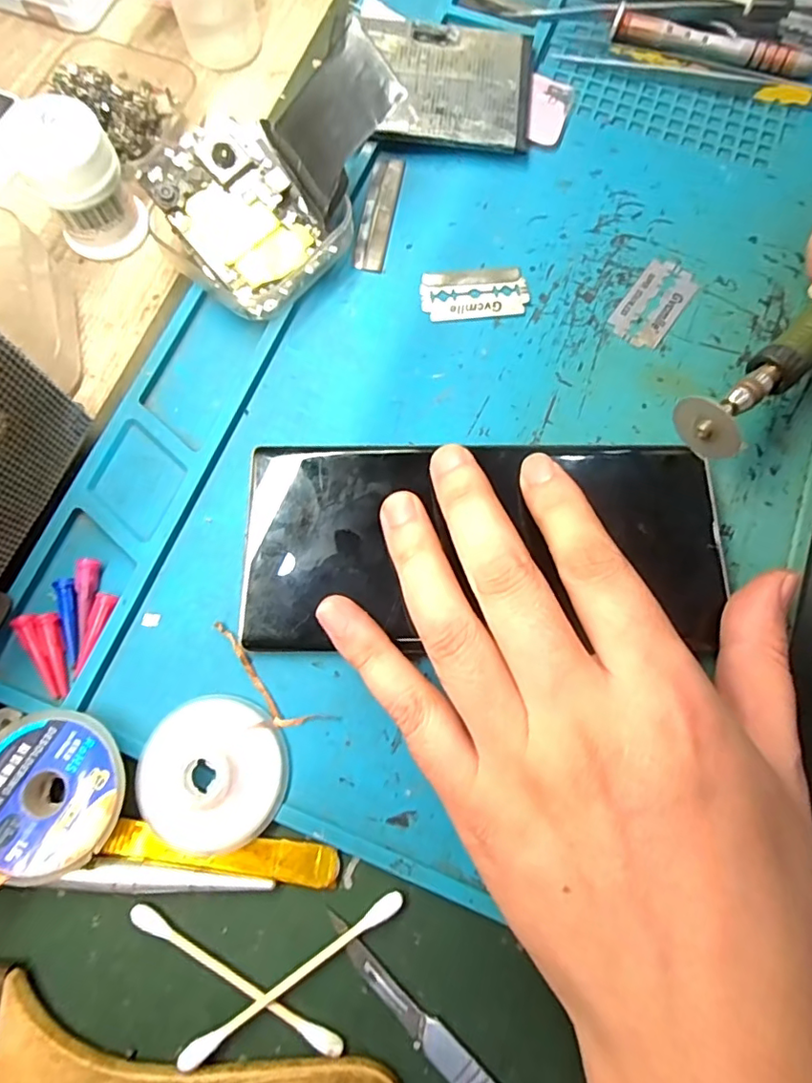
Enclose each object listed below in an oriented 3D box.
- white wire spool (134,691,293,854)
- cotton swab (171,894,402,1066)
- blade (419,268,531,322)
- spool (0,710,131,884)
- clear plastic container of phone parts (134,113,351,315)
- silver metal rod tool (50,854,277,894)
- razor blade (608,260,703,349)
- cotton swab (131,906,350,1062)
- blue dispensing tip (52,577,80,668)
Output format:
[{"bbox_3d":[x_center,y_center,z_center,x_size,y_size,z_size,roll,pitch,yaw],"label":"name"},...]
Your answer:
[{"bbox_3d":[-0.059,0.069,0.165,0.044,0.014,0.040,0,76,-1],"label":"white wire spool"},{"bbox_3d":[-0.031,0.124,0.155,0.070,0.007,0.005,-32,79,-9],"label":"cotton swab"},{"bbox_3d":[0.027,-0.099,0.217,0.042,0.004,0.022,-5,76,-3],"label":"blade"},{"bbox_3d":[-0.107,0.075,0.162,0.045,0.011,0.044,0,76,-1],"label":"spool"},{"bbox_3d":[-0.061,-0.123,0.208,0.067,0.028,0.061,40,78,8],"label":"clear plastic container of phone parts"},{"bbox_3d":[-0.096,0.097,0.160,0.112,0.008,0.007,5,76,0],"label":"silver metal rod tool"},{"bbox_3d":[0.099,-0.096,0.216,0.021,0.004,0.041,37,78,8],"label":"razor blade"},{"bbox_3d":[-0.049,0.125,0.156,0.070,0.004,0.004,29,77,6],"label":"cotton swab"},{"bbox_3d":[-0.111,0.026,0.180,0.007,0.004,0.029,-14,76,-5],"label":"blue dispensing tip"}]

